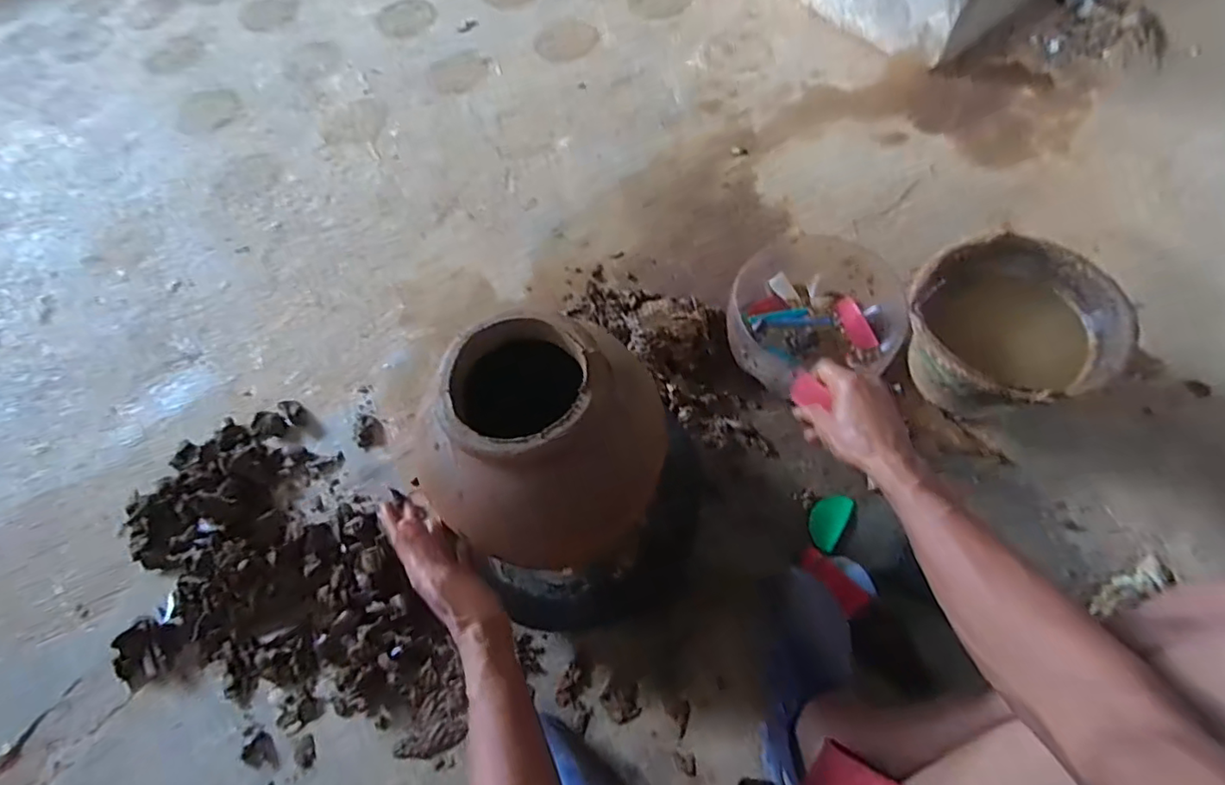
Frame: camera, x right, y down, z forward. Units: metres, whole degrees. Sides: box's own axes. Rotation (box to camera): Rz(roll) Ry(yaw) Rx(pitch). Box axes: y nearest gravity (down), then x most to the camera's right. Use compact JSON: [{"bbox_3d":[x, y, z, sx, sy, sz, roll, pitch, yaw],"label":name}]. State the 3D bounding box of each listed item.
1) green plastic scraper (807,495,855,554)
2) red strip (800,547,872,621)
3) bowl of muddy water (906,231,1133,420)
[{"bbox_3d":[0.302,0.178,0.805,0.046,0.015,0.080,31,71,15],"label":"green plastic scraper"},{"bbox_3d":[0.290,0.246,0.754,0.051,0.009,0.098,-29,71,-35],"label":"red strip"},{"bbox_3d":[0.530,-0.077,0.813,0.252,0.170,0.235,-2,64,4],"label":"bowl of muddy water"}]

